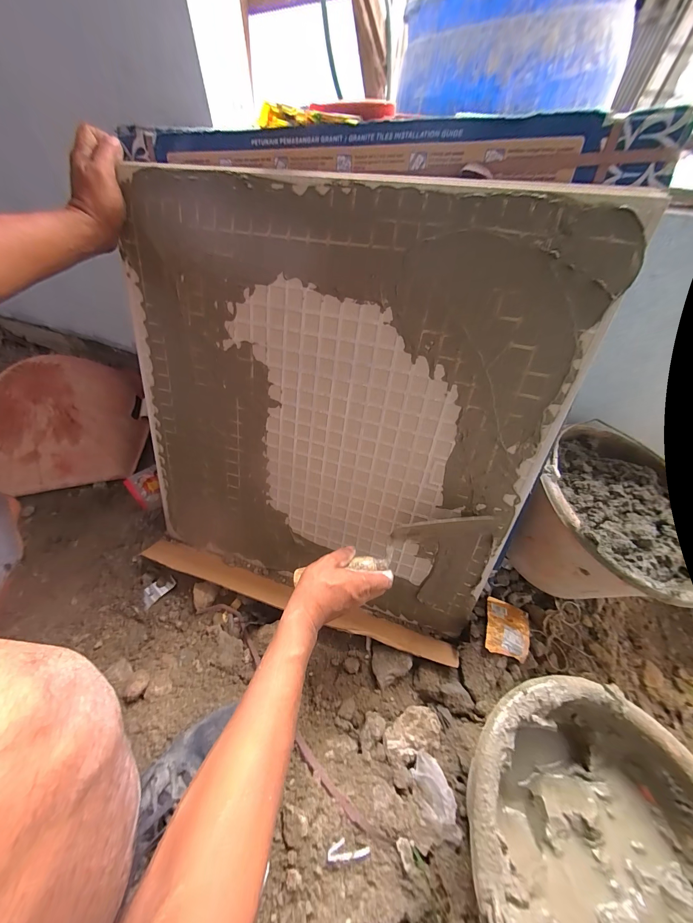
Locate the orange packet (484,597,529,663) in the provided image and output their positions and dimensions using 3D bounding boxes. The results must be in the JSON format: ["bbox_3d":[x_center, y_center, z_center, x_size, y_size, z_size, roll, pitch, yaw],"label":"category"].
[{"bbox_3d":[0.267,0.277,0.501,0.070,0.015,0.084,18,54,11],"label":"orange packet"}]

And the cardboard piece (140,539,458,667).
[{"bbox_3d":[-0.106,0.242,0.548,0.595,0.037,0.057,16,53,10],"label":"cardboard piece"}]

